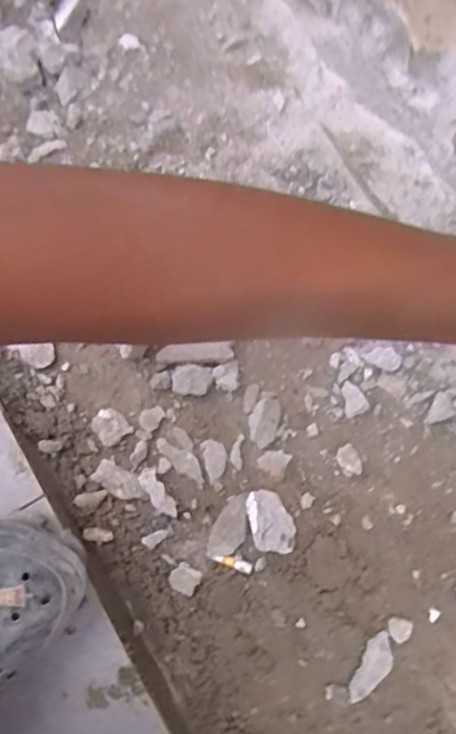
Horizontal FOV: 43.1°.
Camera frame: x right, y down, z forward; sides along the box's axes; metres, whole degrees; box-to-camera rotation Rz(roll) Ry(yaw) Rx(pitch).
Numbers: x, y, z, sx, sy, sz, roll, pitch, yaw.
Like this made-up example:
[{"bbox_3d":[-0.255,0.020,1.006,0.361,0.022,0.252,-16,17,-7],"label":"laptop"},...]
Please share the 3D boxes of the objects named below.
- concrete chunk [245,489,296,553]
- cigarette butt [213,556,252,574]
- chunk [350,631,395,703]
[{"bbox_3d":[0.034,0.123,0.461,0.034,0.013,0.050,-17,80,3],"label":"concrete chunk"},{"bbox_3d":[0.004,0.156,0.461,0.032,0.004,0.008,17,84,8],"label":"cigarette butt"},{"bbox_3d":[0.111,0.232,0.443,0.021,0.008,0.055,23,85,9],"label":"chunk"}]

